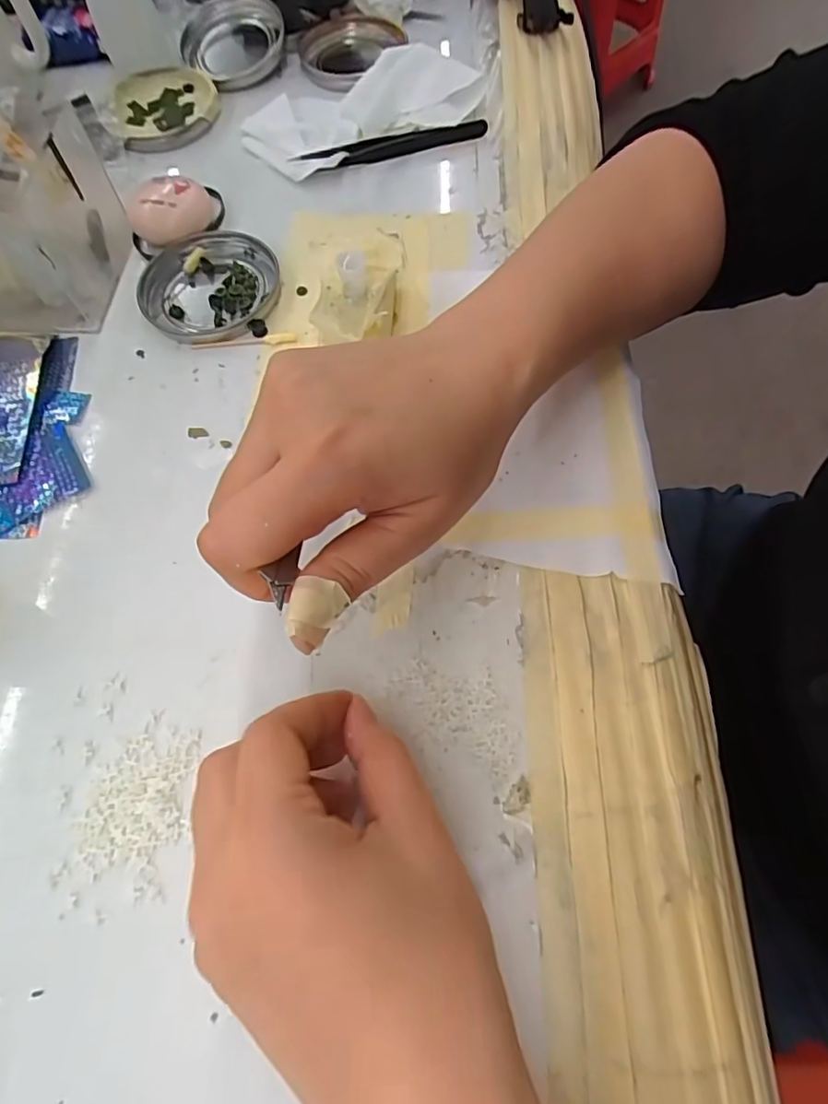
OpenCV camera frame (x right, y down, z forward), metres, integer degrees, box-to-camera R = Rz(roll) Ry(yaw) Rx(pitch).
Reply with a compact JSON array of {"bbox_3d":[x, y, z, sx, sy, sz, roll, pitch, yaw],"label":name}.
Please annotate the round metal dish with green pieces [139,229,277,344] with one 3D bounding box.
[{"bbox_3d":[-0.118,-0.152,0.316,0.077,0.010,0.075,-1,66,2],"label":"round metal dish with green pieces"}]

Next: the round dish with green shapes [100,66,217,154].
[{"bbox_3d":[-0.177,-0.313,0.384,0.077,0.010,0.080,-18,67,-5],"label":"round dish with green shapes"}]

